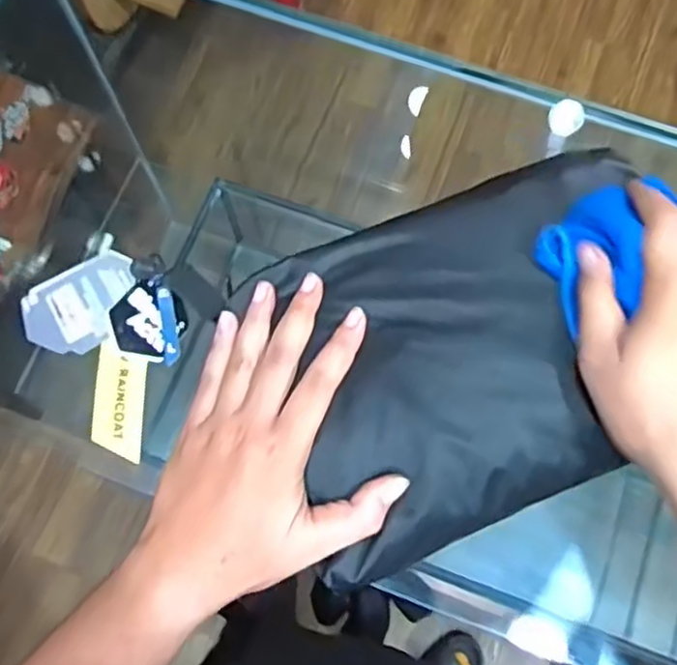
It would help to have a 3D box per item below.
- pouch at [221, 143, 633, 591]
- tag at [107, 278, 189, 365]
[{"bbox_3d":[0.083,0.011,0.428,0.249,0.047,0.207,-19,76,-7],"label":"pouch"},{"bbox_3d":[-0.133,-0.007,0.483,0.053,0.009,0.051,22,78,-2],"label":"tag"}]

